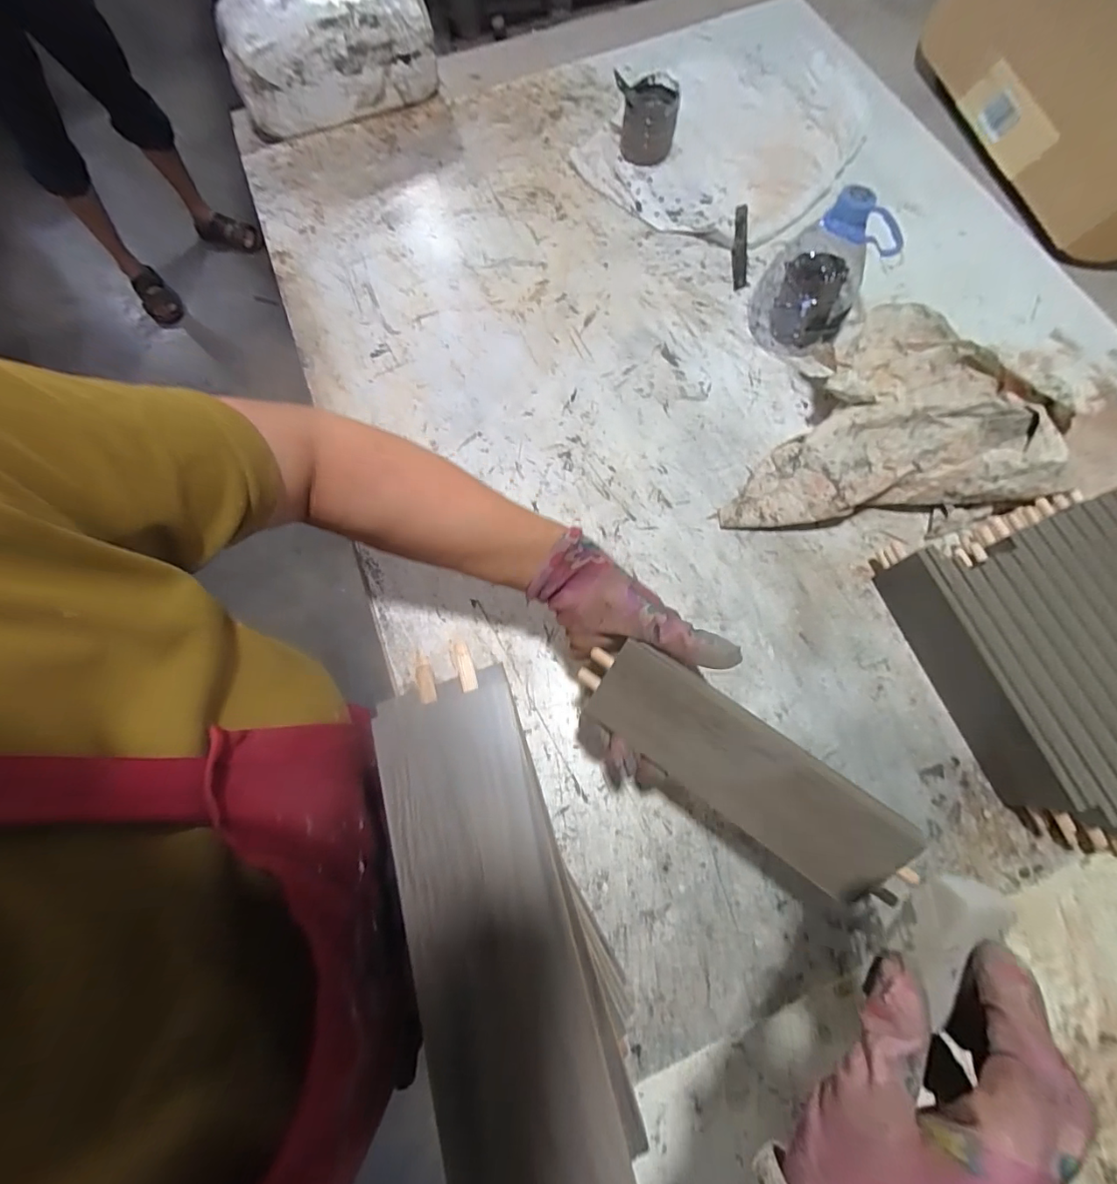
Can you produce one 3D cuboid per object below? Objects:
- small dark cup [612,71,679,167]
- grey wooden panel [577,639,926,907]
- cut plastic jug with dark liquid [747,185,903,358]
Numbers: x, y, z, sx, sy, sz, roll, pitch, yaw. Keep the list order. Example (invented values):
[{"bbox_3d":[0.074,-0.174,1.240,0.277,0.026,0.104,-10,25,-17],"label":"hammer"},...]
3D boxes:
[{"bbox_3d":[0.106,-0.575,0.613,0.066,0.058,0.081,1,72,2],"label":"small dark cup"},{"bbox_3d":[0.112,0.112,0.322,0.211,0.010,0.070,35,115,14],"label":"grey wooden panel"},{"bbox_3d":[0.251,-0.302,0.487,0.107,0.126,0.115,27,75,10],"label":"cut plastic jug with dark liquid"}]

